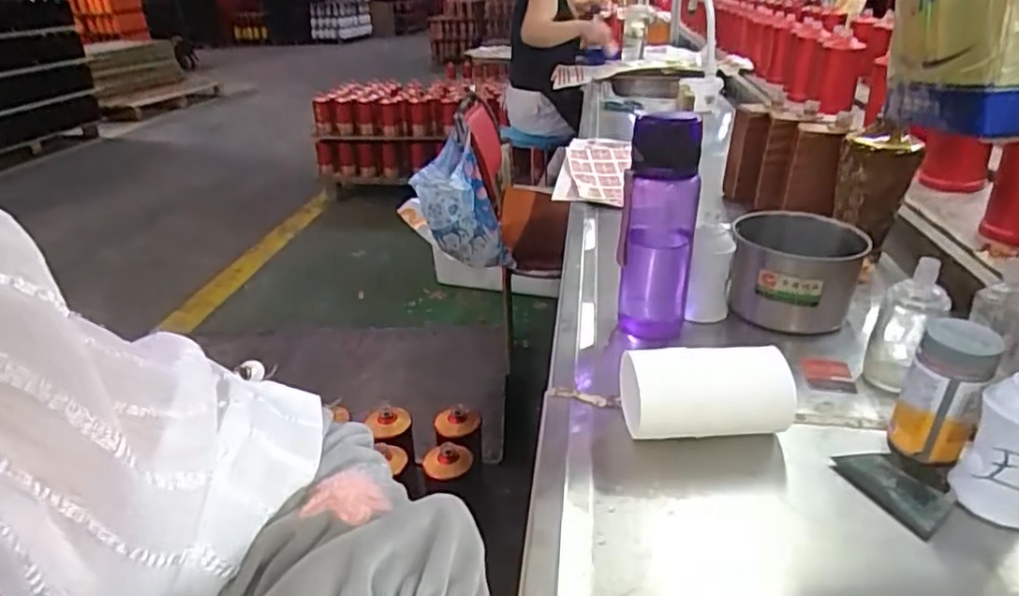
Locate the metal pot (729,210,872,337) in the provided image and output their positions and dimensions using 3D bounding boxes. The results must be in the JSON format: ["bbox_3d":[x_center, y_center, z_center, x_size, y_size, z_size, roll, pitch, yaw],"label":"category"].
[{"bbox_3d":[0.315,-0.027,0.740,0.128,0.094,0.125,-1,26,1],"label":"metal pot"}]

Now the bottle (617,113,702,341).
[{"bbox_3d":[0.149,-0.062,0.672,0.072,0.231,0.085,6,27,15],"label":"bottle"}]

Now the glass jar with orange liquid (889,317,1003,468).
[{"bbox_3d":[0.338,0.074,0.515,0.050,0.106,0.046,23,35,40],"label":"glass jar with orange liquid"}]

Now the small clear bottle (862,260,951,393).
[{"bbox_3d":[0.366,0.025,0.609,0.053,0.120,0.040,14,31,30],"label":"small clear bottle"}]

